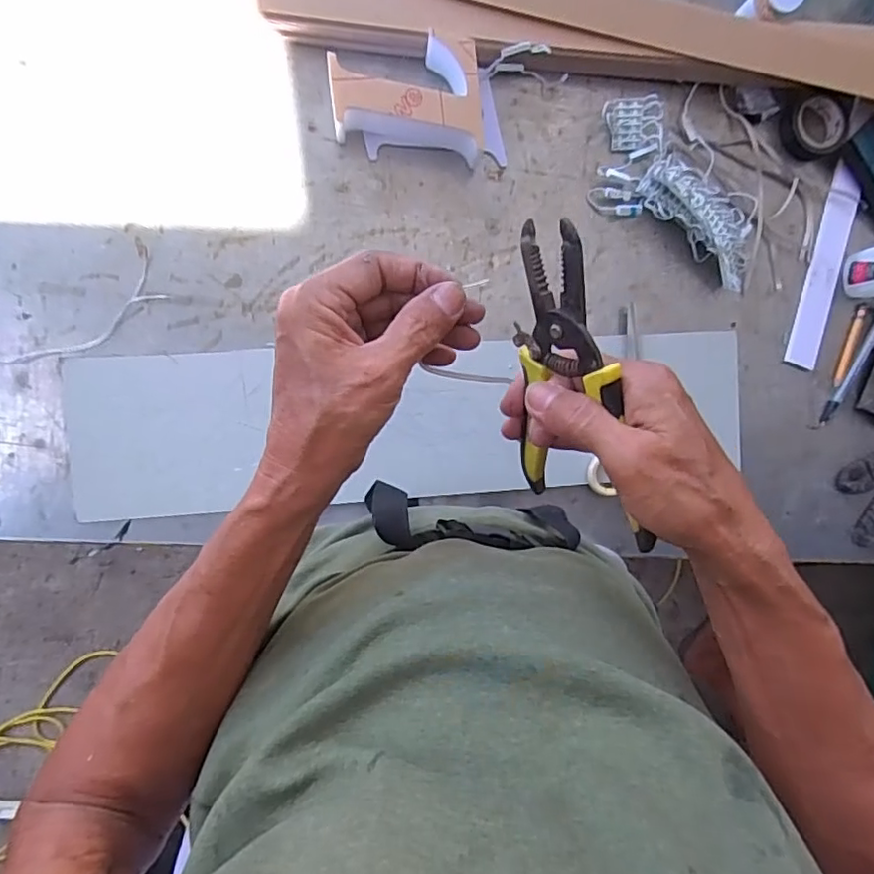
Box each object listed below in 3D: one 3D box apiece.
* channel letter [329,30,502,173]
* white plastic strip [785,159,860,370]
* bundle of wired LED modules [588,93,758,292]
[{"bbox_3d":[-0.012,-0.291,0.503,0.155,0.047,0.097,2,93,-7],"label":"channel letter"},{"bbox_3d":[0.381,-0.165,0.579,0.030,0.006,0.193,13,92,3],"label":"white plastic strip"},{"bbox_3d":[0.225,-0.227,0.540,0.191,0.035,0.103,30,89,-8],"label":"bundle of wired LED modules"}]

